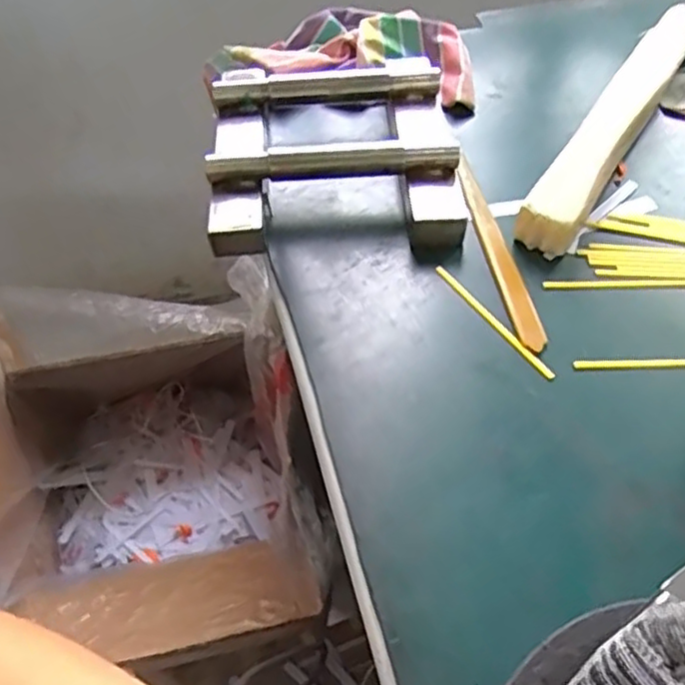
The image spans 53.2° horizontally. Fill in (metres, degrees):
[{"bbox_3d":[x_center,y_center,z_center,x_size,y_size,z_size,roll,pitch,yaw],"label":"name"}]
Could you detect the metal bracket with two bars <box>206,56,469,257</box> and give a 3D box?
[{"bbox_3d":[-0.008,-0.152,0.526,0.183,0.046,0.200,-4,52,-2],"label":"metal bracket with two bars"}]

